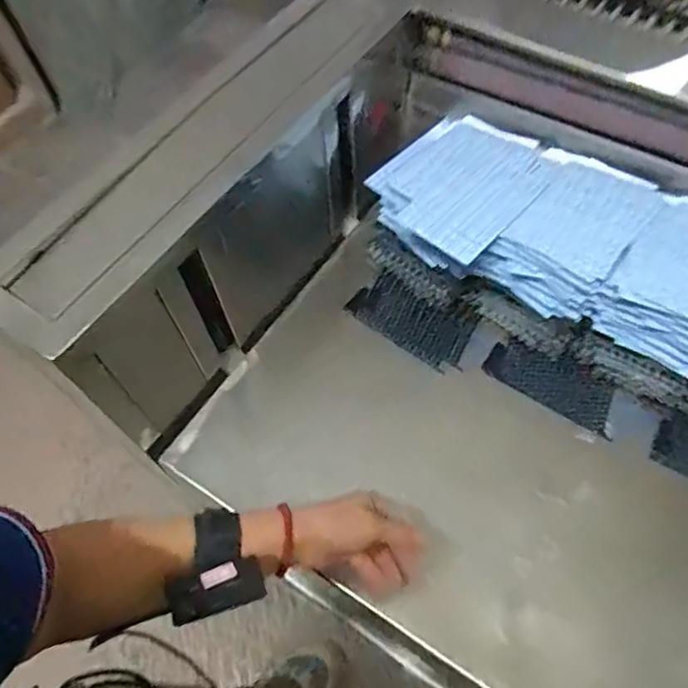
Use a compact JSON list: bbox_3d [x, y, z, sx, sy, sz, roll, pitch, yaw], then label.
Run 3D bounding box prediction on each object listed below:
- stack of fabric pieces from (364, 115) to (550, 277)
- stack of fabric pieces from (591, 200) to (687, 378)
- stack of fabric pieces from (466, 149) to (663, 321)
[{"bbox_3d":[0.149,-0.204,0.777,0.200,0.075,0.223,37,68,21],"label":"stack of fabric pieces"},{"bbox_3d":[0.406,-0.077,0.685,0.144,0.084,0.179,29,65,17],"label":"stack of fabric pieces"},{"bbox_3d":[0.287,-0.146,0.734,0.159,0.080,0.200,32,66,18],"label":"stack of fabric pieces"}]

